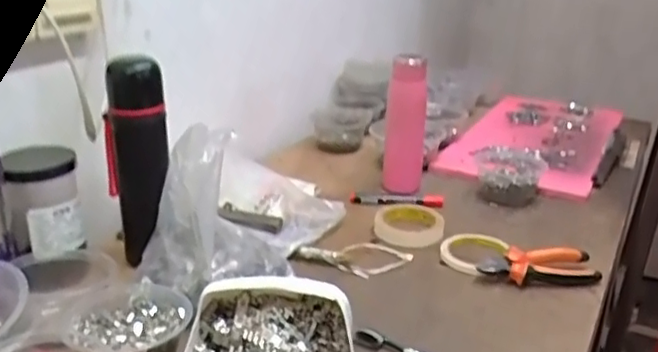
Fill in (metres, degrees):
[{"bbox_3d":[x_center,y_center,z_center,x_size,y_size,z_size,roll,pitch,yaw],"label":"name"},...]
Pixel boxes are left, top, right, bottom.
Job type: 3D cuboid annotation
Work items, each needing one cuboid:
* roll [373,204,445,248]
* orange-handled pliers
[{"bbox_3d":[0.118,0.069,0.917,0.098,0.015,0.108,9,23,12],"label":"roll"},{"bbox_3d":[0.268,0.112,0.790,0.149,0.036,0.053,-1,23,-11],"label":"orange-handled pliers"}]

